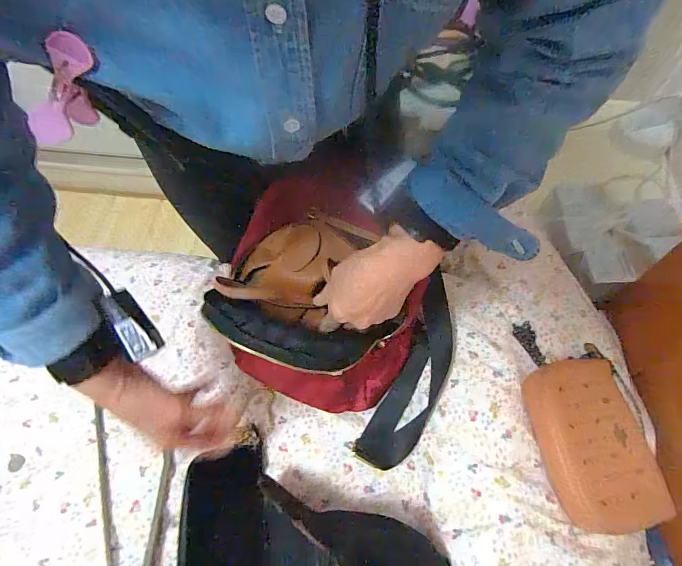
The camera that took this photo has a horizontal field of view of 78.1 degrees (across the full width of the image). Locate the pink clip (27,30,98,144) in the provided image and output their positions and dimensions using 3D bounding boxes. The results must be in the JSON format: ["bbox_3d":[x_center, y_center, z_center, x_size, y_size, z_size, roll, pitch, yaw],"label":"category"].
[{"bbox_3d":[-0.167,-0.116,0.257,0.013,0.067,0.030,41,27,17],"label":"pink clip"}]

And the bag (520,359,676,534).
[{"bbox_3d":[0.319,0.194,0.529,0.135,0.039,0.200,-5,61,-3],"label":"bag"}]

